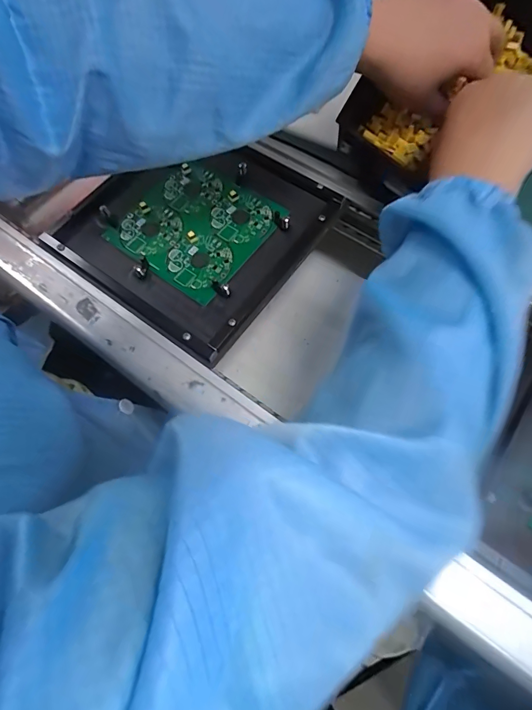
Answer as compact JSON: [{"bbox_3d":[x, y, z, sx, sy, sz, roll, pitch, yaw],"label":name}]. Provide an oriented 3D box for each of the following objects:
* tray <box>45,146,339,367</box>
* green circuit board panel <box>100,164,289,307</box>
[{"bbox_3d":[-0.070,-0.137,0.401,0.220,0.017,0.231,34,72,14],"label":"tray"},{"bbox_3d":[-0.077,-0.141,0.406,0.146,0.008,0.139,34,72,14],"label":"green circuit board panel"}]

